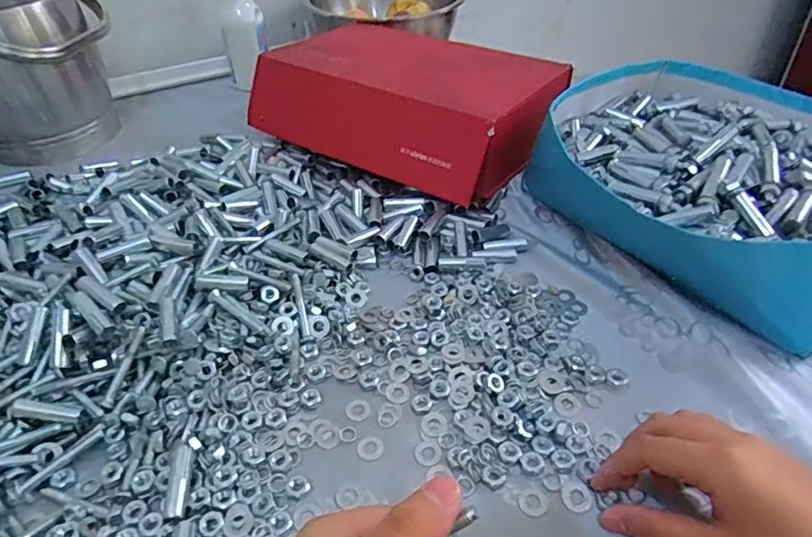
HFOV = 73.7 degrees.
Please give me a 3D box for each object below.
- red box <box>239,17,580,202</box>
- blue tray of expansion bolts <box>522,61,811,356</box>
[{"bbox_3d":[0.001,-0.188,0.599,0.299,0.082,0.200,25,47,28],"label":"red box"},{"bbox_3d":[0.276,-0.080,0.478,0.261,0.089,0.285,-24,45,-24],"label":"blue tray of expansion bolts"}]

